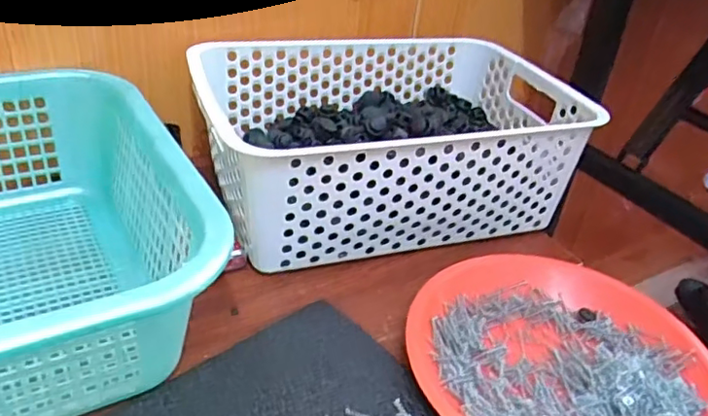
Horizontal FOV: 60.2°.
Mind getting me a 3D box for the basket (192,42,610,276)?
[{"bbox_3d":[0.024,-0.063,0.529,0.294,0.104,0.198,-7,37,-21],"label":"basket"}]

